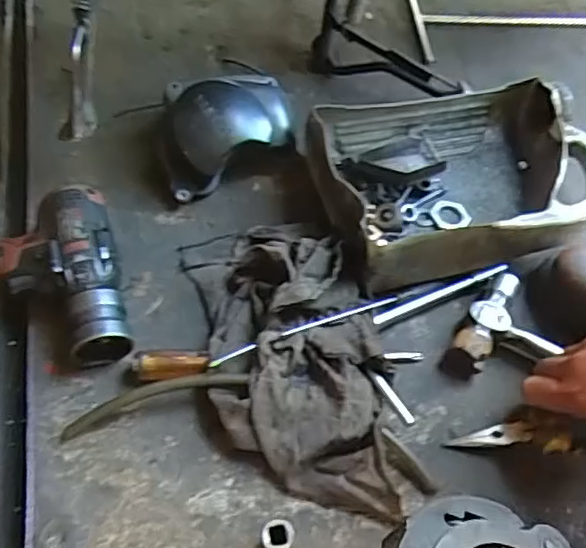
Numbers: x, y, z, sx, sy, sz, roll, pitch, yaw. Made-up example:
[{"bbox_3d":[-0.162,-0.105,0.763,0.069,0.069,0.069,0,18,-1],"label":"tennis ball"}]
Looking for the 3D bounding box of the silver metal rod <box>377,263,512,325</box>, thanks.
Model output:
[{"bbox_3d":[0.144,0.018,0.601,0.149,0.014,0.011,-19,58,-18],"label":"silver metal rod"}]

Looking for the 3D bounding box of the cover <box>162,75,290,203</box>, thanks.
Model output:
[{"bbox_3d":[-0.070,-0.151,0.675,0.148,0.083,0.113,-11,55,-13],"label":"cover"}]

